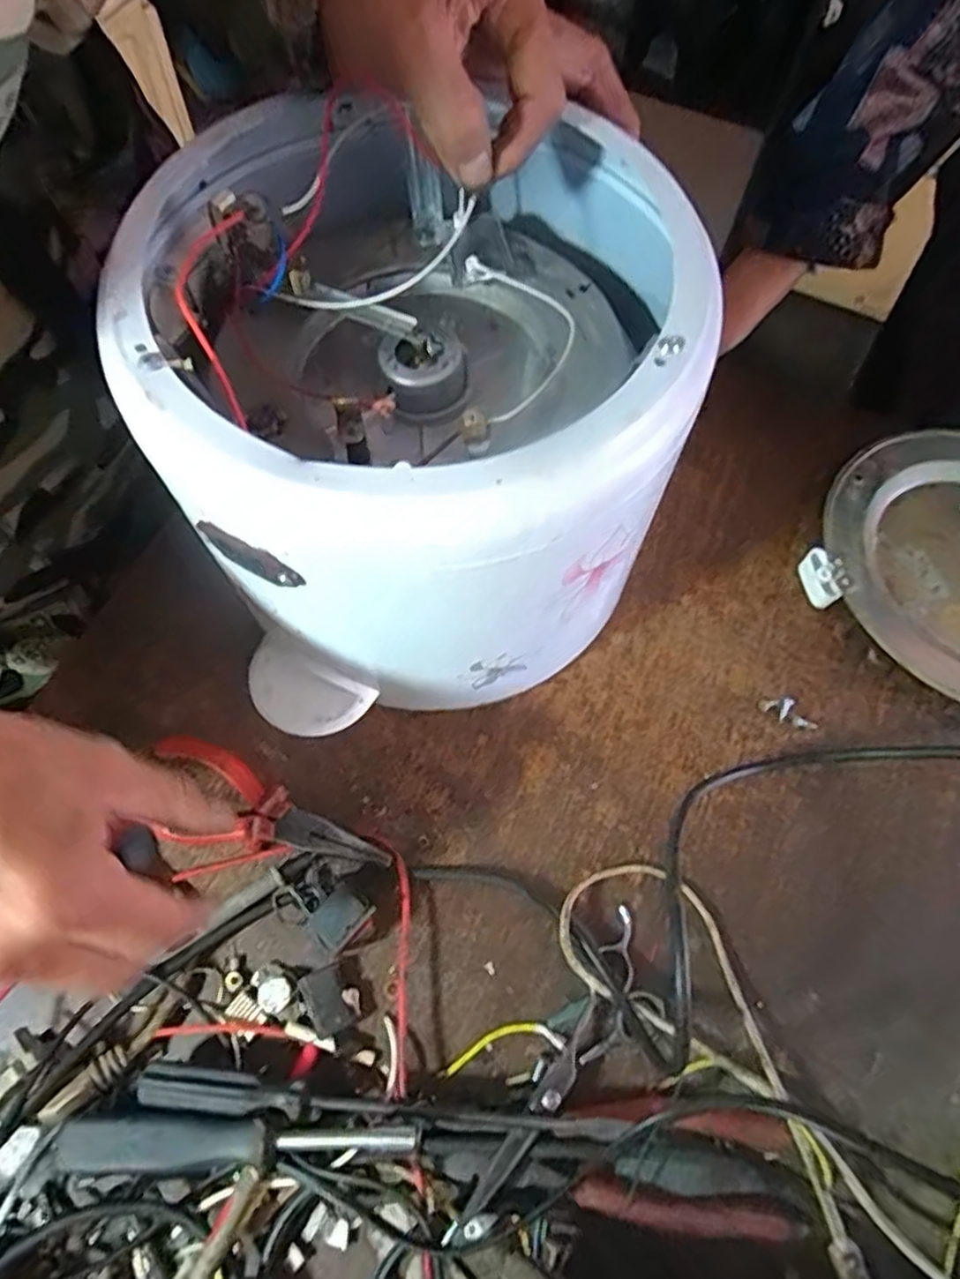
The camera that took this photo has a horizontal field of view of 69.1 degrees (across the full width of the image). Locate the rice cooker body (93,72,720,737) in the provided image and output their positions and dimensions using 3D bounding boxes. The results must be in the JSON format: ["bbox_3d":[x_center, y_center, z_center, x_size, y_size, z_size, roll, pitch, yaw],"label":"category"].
[{"bbox_3d":[-0.031,-0.108,0.358,0.229,0.200,0.244,2,59,-2],"label":"rice cooker body"}]

